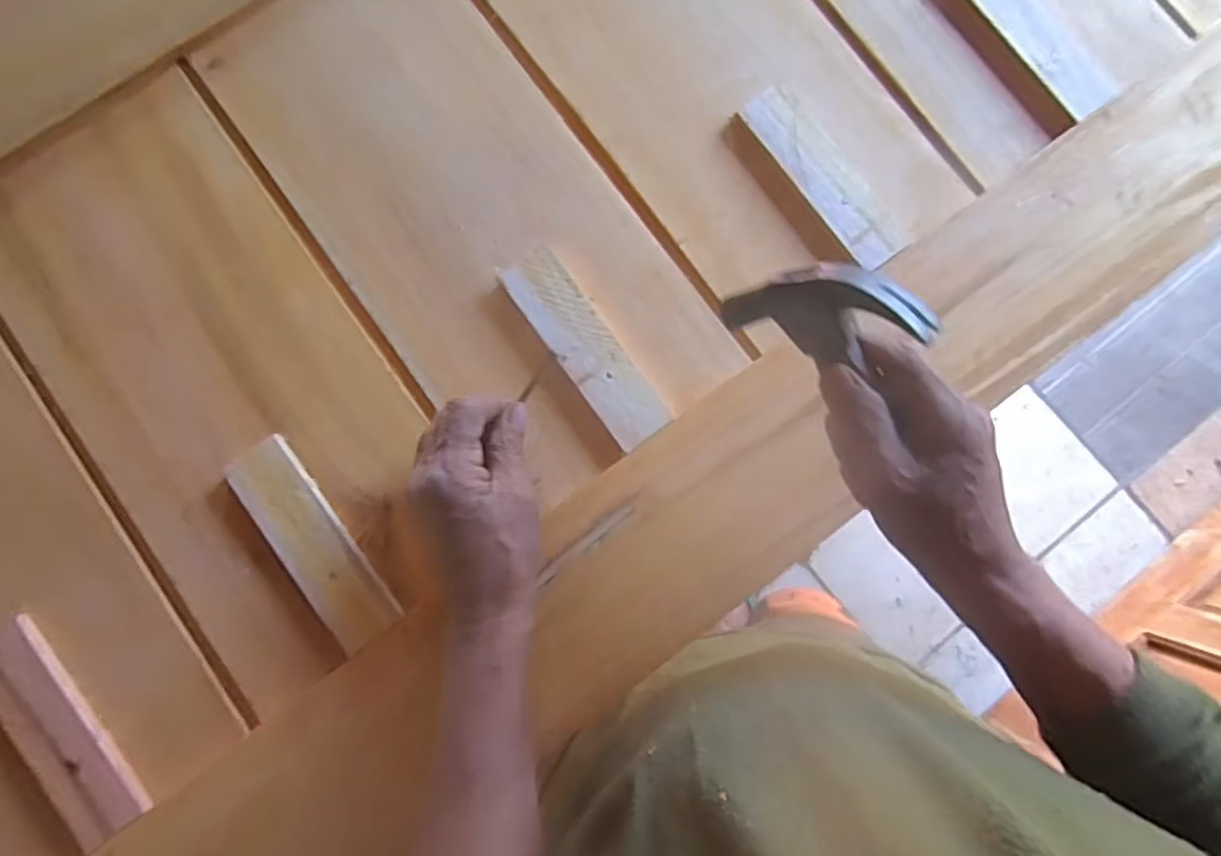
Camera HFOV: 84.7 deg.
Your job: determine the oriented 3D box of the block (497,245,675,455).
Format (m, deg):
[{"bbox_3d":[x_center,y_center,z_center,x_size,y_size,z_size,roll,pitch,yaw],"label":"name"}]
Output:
[{"bbox_3d":[-0.018,-0.056,0.467,0.042,0.014,0.152,-36,83,-3],"label":"block"}]

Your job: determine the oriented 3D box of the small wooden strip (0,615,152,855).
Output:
[{"bbox_3d":[-0.359,0.196,0.436,0.043,0.016,0.152,-37,83,-3],"label":"small wooden strip"}]

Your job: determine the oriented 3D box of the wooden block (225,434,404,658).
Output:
[{"bbox_3d":[-0.203,0.078,0.453,0.046,0.015,0.152,-37,83,-3],"label":"wooden block"}]

